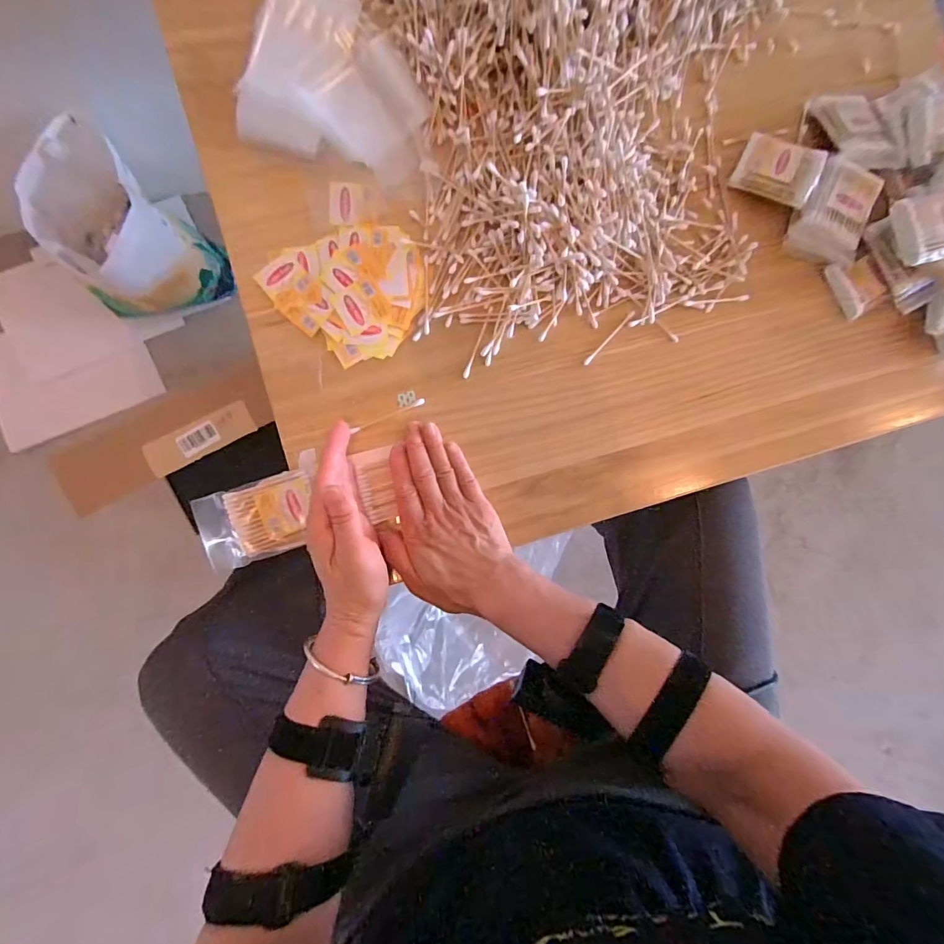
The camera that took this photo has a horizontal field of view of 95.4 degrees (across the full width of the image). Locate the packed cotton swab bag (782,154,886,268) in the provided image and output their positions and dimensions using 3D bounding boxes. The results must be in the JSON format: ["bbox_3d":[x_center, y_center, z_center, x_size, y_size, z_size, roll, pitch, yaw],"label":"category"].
[{"bbox_3d":[0.366,-0.262,0.436,0.070,0.033,0.089,20,90,-7],"label":"packed cotton swab bag"}]

